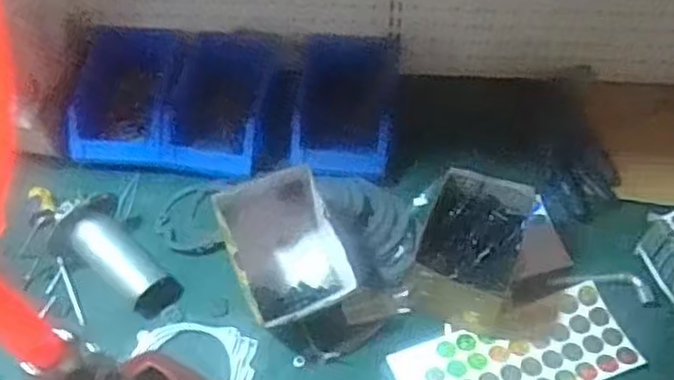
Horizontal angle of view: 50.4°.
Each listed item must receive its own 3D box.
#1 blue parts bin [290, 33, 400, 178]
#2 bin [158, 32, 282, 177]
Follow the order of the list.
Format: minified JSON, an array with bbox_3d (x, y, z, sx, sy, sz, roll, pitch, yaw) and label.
[{"bbox_3d":[0.008,-0.092,0.868,0.116,0.077,0.141,6,52,7],"label":"blue parts bin"},{"bbox_3d":[-0.149,-0.114,0.888,0.138,0.096,0.153,13,53,12],"label":"bin"}]

